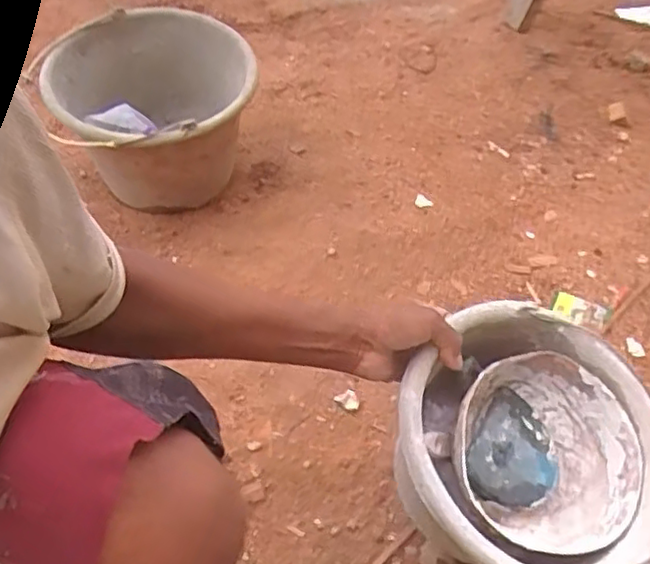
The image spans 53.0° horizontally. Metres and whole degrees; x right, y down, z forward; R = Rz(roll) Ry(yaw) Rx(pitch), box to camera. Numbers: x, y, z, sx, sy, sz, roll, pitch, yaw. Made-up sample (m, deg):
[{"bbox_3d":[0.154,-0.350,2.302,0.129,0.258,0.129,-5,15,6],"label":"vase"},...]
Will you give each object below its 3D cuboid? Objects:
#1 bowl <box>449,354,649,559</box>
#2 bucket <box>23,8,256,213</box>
[{"bbox_3d":[0.207,0.161,0.608,0.161,0.076,0.174,2,50,-2],"label":"bowl"},{"bbox_3d":[-0.229,-0.236,0.946,0.244,0.208,0.242,0,45,0],"label":"bucket"}]

